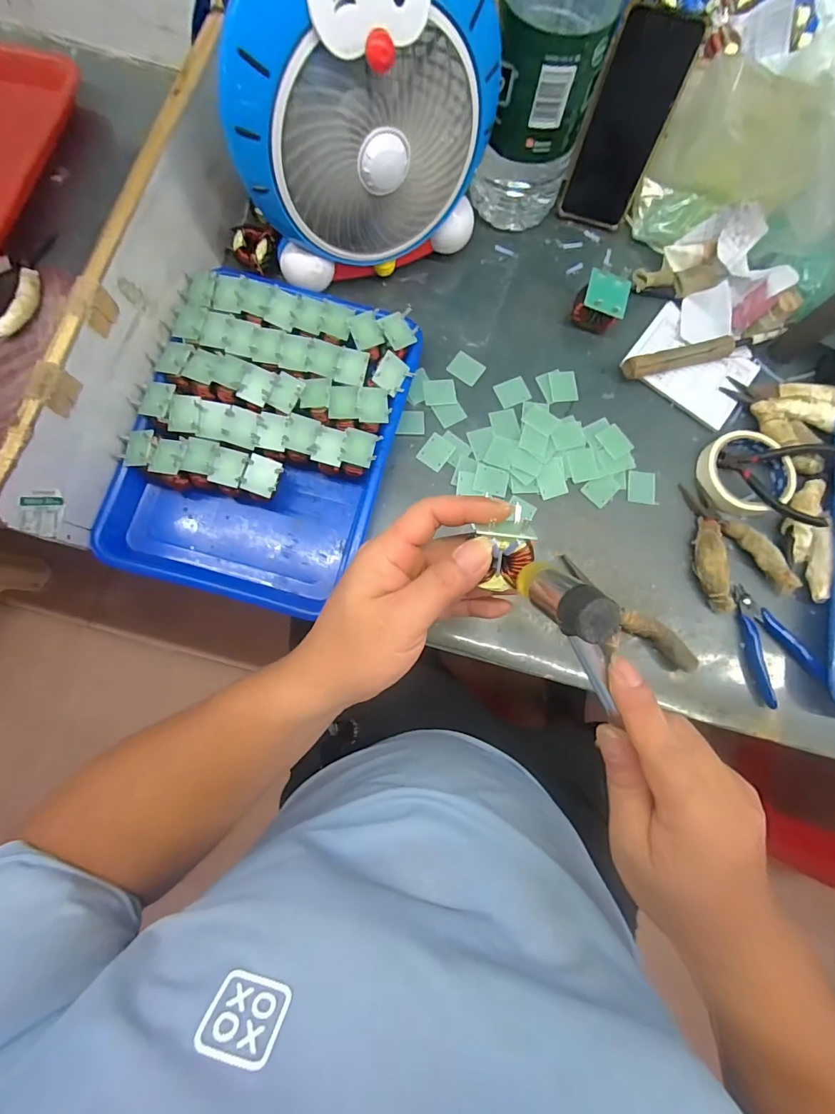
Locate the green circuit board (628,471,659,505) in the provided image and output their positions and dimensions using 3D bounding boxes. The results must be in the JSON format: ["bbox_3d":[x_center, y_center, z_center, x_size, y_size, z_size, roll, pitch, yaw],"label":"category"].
[{"bbox_3d":[0.243,-0.075,0.479,0.031,0.004,0.034,6,79,-1],"label":"green circuit board"}]

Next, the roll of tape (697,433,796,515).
[{"bbox_3d":[0.352,-0.091,0.472,0.092,0.017,0.088,0,80,-2],"label":"roll of tape"}]

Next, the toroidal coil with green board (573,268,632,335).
[{"bbox_3d":[0.201,-0.280,0.490,0.047,0.046,0.049,14,79,0],"label":"toroidal coil with green board"}]

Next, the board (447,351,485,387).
[{"bbox_3d":[0.055,-0.212,0.498,0.036,0.004,0.031,37,80,4],"label":"board"}]

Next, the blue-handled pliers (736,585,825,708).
[{"bbox_3d":[0.346,0.086,0.444,0.064,0.014,0.108,-33,83,-8],"label":"blue-handled pliers"}]

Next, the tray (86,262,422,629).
[{"bbox_3d":[-0.153,-0.117,0.446,0.241,0.053,0.311,16,79,0],"label":"tray"}]

